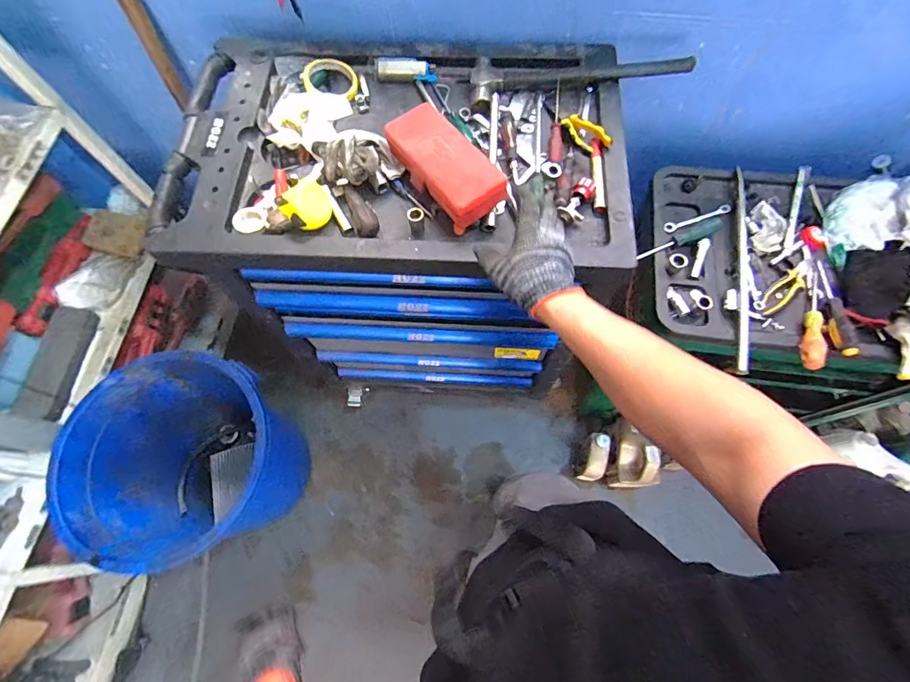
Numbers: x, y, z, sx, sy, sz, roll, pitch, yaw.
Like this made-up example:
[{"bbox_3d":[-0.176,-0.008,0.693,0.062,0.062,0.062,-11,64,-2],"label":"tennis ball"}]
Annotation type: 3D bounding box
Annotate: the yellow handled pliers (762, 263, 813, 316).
[{"bbox_3d":[0.614,-0.100,0.815,0.145,0.011,0.038,-40,73,-12],"label":"yellow handled pliers"}]

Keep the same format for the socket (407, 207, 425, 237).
[{"bbox_3d":[-0.059,-0.185,0.685,0.024,0.040,0.026,-1,69,2],"label":"socket"}]

